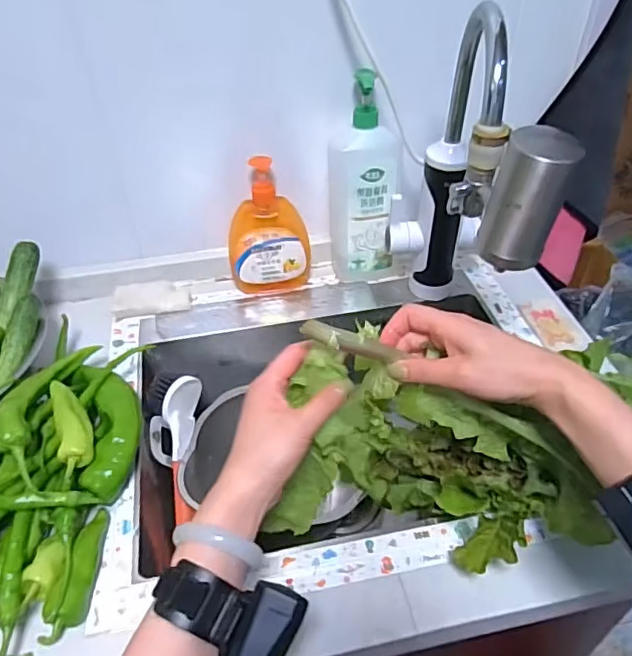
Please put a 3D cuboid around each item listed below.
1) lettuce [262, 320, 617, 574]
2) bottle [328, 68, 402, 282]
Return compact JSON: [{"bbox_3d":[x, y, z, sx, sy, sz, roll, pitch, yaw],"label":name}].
[{"bbox_3d":[0.097,0.110,0.481,0.238,0.227,0.104,10,44,11],"label":"lettuce"},{"bbox_3d":[0.064,-0.183,0.734,0.089,0.261,0.063,-1,43,0],"label":"bottle"}]

